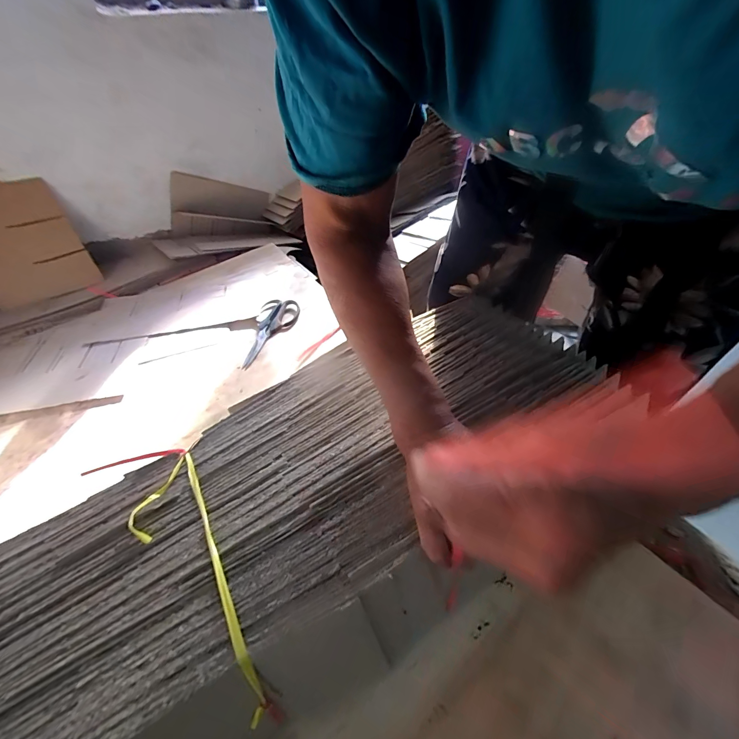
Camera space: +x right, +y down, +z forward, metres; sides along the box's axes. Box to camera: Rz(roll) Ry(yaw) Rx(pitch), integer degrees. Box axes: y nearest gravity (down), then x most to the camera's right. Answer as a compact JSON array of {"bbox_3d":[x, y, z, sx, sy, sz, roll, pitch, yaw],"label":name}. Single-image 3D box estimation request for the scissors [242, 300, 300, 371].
[{"bbox_3d":[-0.196,-0.074,0.682,0.084,0.013,0.194,2,46,7],"label":"scissors"}]

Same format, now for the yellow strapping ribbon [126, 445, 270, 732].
[{"bbox_3d":[-0.151,0.164,0.277,0.059,0.014,0.228,-27,52,-18],"label":"yellow strapping ribbon"}]

